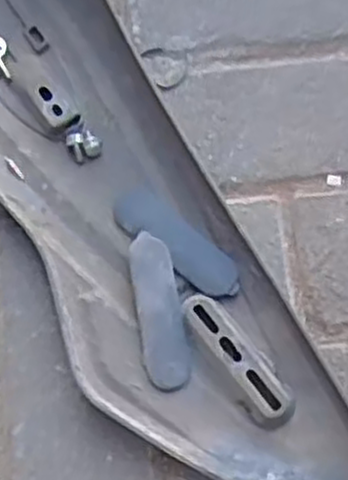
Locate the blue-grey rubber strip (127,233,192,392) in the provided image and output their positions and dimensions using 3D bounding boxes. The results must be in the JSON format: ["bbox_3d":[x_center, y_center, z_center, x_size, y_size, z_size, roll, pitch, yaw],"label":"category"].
[{"bbox_3d":[-0.009,0.042,0.480,0.026,0.008,0.091,-9,73,-4],"label":"blue-grey rubber strip"}]

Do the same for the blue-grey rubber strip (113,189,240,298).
[{"bbox_3d":[0.001,0.002,0.507,0.094,0.010,0.027,40,76,11],"label":"blue-grey rubber strip"}]

